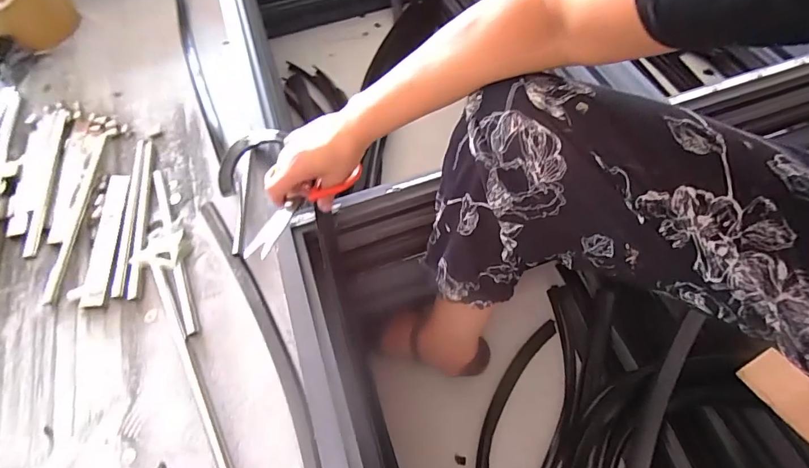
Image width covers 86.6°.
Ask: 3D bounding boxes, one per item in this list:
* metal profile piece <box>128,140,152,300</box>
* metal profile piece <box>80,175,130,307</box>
[{"bbox_3d":[-0.583,-0.056,0.952,0.027,0.015,0.437,-13,59,-6],"label":"metal profile piece"},{"bbox_3d":[-0.640,-0.002,0.923,0.053,0.012,0.336,-11,59,-5],"label":"metal profile piece"}]

